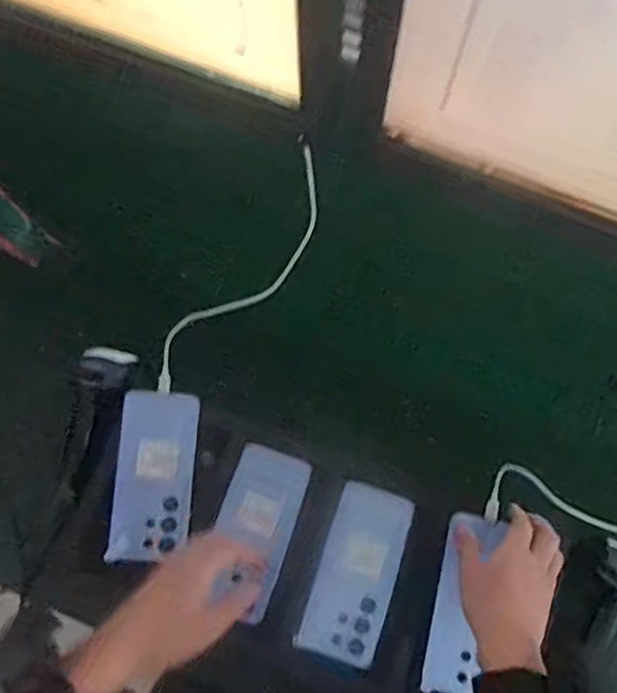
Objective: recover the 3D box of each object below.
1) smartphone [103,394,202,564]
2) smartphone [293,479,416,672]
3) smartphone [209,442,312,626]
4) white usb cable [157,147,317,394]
[{"bbox_3d":[-0.158,0.134,0.685,0.079,0.006,0.170,7,81,-9],"label":"smartphone"},{"bbox_3d":[0.050,0.229,0.674,0.077,0.009,0.169,20,74,5],"label":"smartphone"},{"bbox_3d":[-0.056,0.187,0.681,0.076,0.009,0.162,18,74,4],"label":"smartphone"},{"bbox_3d":[-0.076,-0.058,0.628,0.284,0.019,0.072,-41,74,32],"label":"white usb cable"}]

